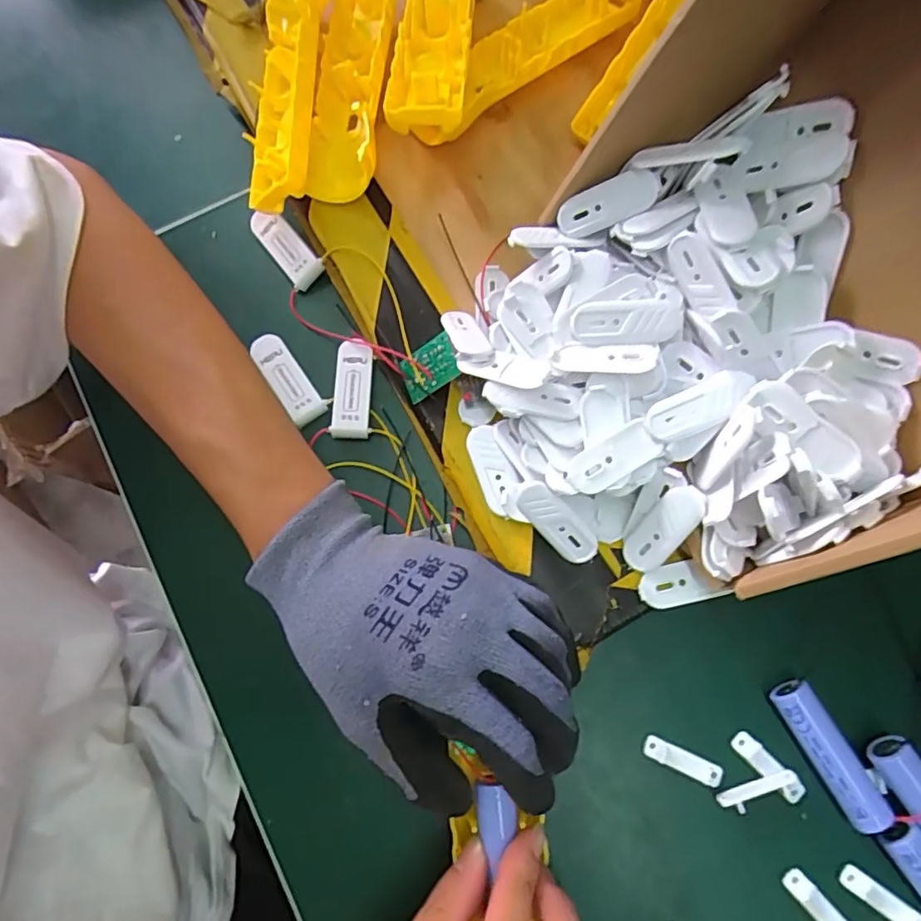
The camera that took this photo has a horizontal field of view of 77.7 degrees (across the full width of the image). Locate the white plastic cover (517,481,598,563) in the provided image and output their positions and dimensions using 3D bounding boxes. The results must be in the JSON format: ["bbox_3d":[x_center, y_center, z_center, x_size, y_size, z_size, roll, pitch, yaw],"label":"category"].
[{"bbox_3d":[0.047,0.031,0.280,0.020,0.006,0.048,-41,96,18],"label":"white plastic cover"}]

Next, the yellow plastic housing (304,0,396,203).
[{"bbox_3d":[-0.063,-0.217,0.329,0.044,0.033,0.141,9,91,3],"label":"yellow plastic housing"}]

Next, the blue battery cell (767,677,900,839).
[{"bbox_3d":[0.171,0.136,0.266,0.020,0.015,0.065,-29,77,-6],"label":"blue battery cell"}]

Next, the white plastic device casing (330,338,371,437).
[{"bbox_3d":[-0.061,-0.040,0.320,0.021,0.012,0.055,1,76,1],"label":"white plastic device casing"}]

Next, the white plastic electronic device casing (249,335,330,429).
[{"bbox_3d":[-0.099,-0.047,0.326,0.020,0.009,0.058,-34,78,-7],"label":"white plastic electronic device casing"}]

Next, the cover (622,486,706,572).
[{"bbox_3d":[0.096,0.032,0.272,0.019,0.006,0.048,39,118,9],"label":"cover"}]

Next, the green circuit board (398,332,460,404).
[{"bbox_3d":[-0.017,-0.048,0.302,0.034,0.004,0.025,-31,77,32],"label":"green circuit board"}]

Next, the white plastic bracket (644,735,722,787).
[{"bbox_3d":[0.107,0.144,0.274,0.037,0.004,0.010,24,78,6],"label":"white plastic bracket"}]

